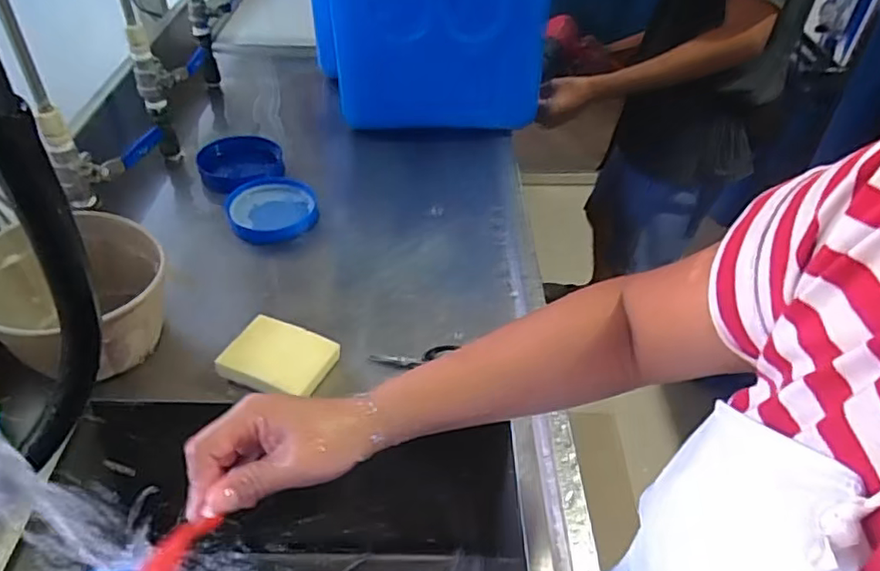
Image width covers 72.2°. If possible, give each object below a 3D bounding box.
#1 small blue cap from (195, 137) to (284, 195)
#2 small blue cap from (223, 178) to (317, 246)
[{"bbox_3d":[-0.298,-0.184,0.897,0.116,0.027,0.119,1,43,-1],"label":"small blue cap"},{"bbox_3d":[-0.230,-0.106,0.827,0.117,0.021,0.121,1,43,-1],"label":"small blue cap"}]

